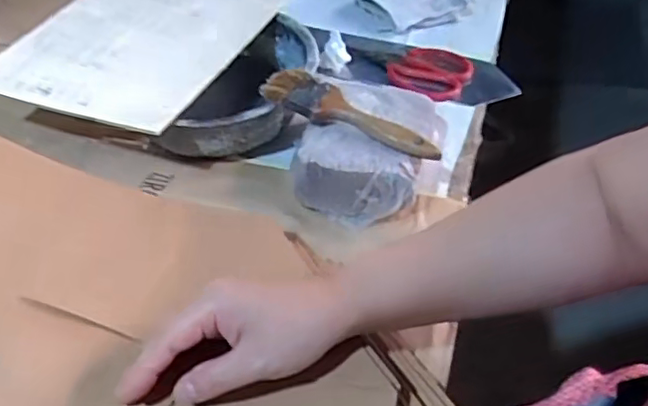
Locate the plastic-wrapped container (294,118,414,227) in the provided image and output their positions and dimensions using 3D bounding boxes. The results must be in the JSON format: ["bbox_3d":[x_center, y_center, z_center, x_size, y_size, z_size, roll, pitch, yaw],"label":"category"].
[{"bbox_3d":[0.028,-0.024,0.582,0.119,0.066,0.071,20,50,18],"label":"plastic-wrapped container"}]

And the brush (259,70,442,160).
[{"bbox_3d":[0.022,-0.082,0.570,0.177,0.027,0.042,25,52,22],"label":"brush"}]

